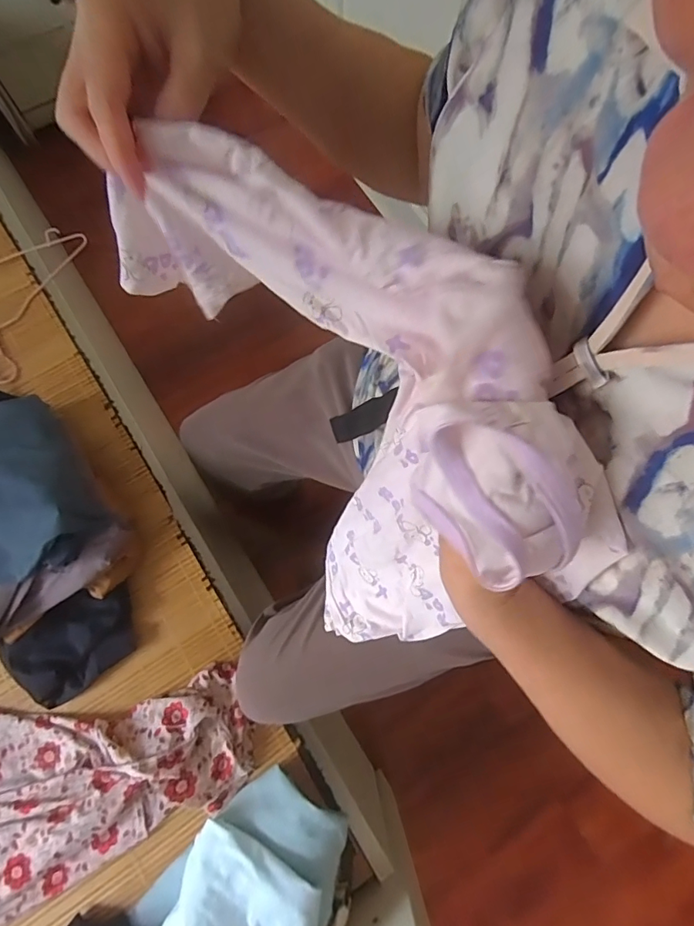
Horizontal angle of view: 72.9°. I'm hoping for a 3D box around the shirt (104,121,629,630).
[{"bbox_3d":[-0.003,-0.028,0.375,0.162,0.325,0.333,-29,77,-9],"label":"shirt"}]

